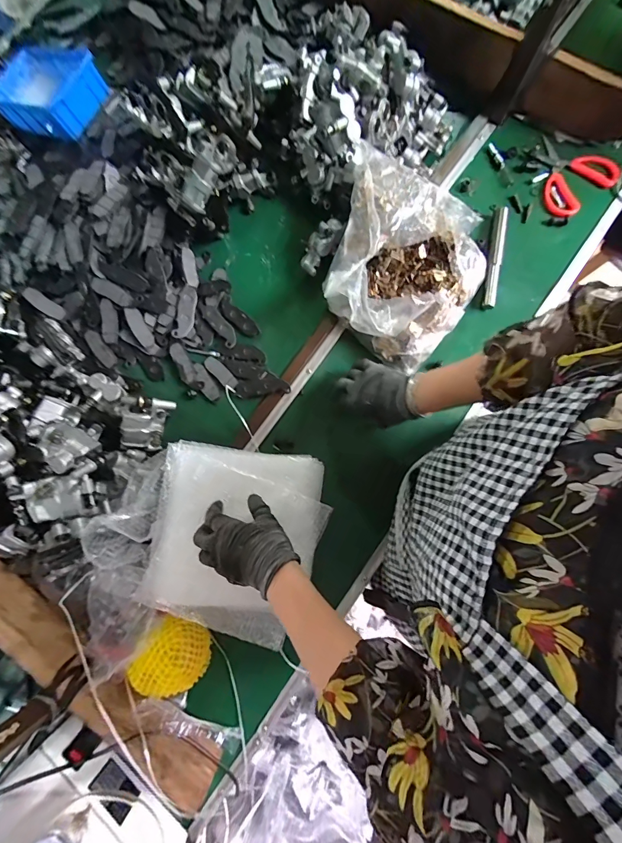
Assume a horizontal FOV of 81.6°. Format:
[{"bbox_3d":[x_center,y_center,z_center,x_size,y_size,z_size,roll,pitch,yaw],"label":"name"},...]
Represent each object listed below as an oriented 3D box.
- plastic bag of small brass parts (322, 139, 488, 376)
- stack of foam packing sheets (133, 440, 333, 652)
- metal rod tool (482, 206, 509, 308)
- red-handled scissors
[{"bbox_3d":[0.134,-0.236,0.567,0.246,0.118,0.241,29,80,6],"label":"plastic bag of small brass parts"},{"bbox_3d":[-0.103,0.158,0.489,0.229,0.039,0.240,8,79,2],"label":"stack of foam packing sheets"},{"bbox_3d":[0.321,-0.288,0.623,0.025,0.018,0.191,15,79,4],"label":"metal rod tool"},{"bbox_3d":[0.453,-0.439,0.645,0.146,0.020,0.129,43,82,9],"label":"red-handled scissors"}]

